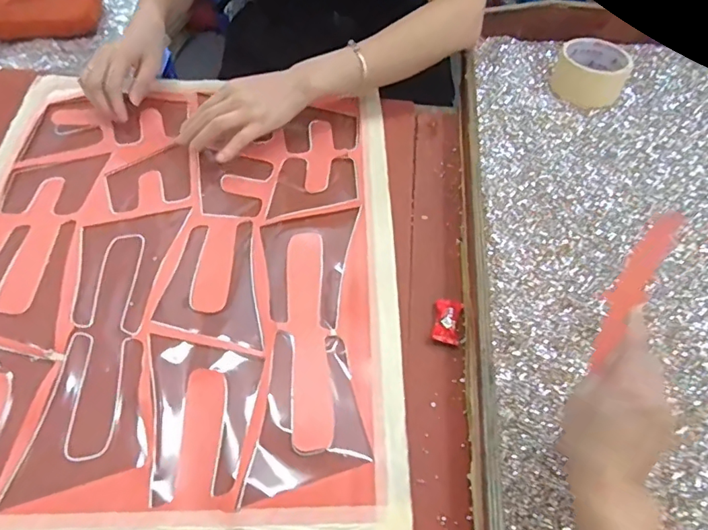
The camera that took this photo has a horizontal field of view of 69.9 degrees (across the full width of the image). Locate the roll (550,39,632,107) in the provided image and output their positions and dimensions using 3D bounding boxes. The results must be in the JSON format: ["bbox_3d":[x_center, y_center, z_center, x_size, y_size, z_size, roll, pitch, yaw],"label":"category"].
[{"bbox_3d":[0.325,-0.267,0.694,0.089,0.046,0.086,0,57,-1],"label":"roll"}]

